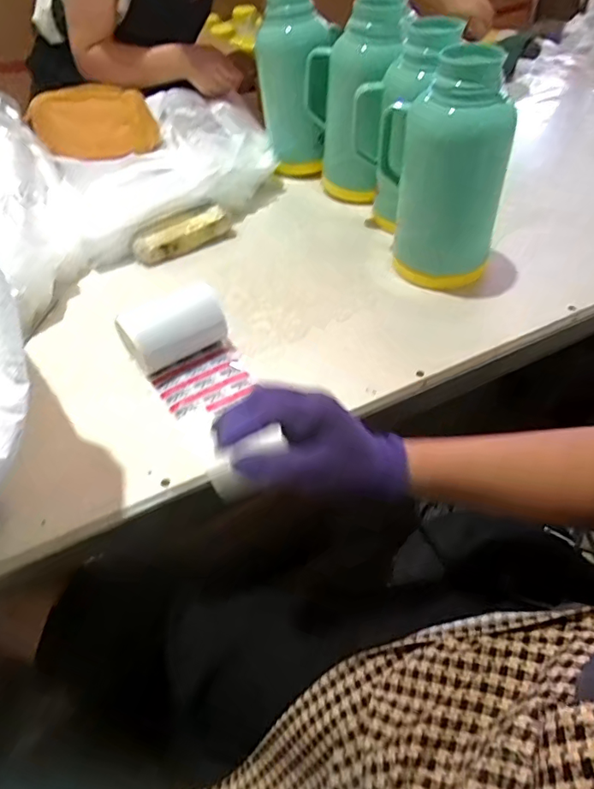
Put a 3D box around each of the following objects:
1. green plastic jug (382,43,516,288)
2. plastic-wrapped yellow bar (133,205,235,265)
[{"bbox_3d":[0.180,-0.277,0.658,0.156,0.266,0.109,12,51,14],"label":"green plastic jug"},{"bbox_3d":[-0.175,-0.247,0.806,0.157,0.035,0.071,-21,51,-14],"label":"plastic-wrapped yellow bar"}]

